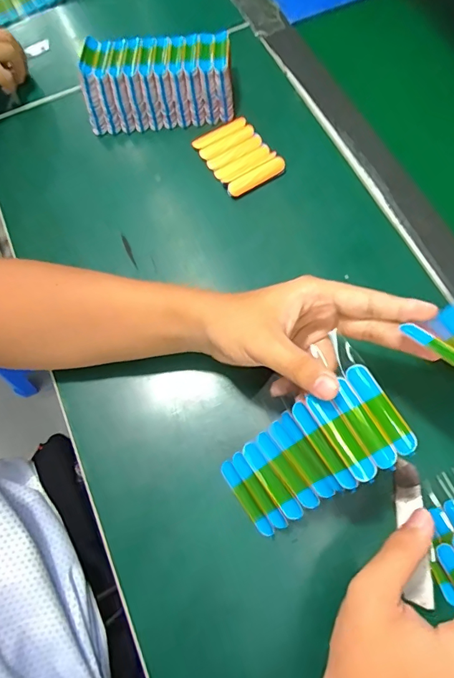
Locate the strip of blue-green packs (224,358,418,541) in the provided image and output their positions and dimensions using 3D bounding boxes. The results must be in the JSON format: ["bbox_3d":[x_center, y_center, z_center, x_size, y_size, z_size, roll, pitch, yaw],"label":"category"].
[{"bbox_3d":[0.055,0.083,0.303,0.137,0.026,0.062,-44,67,31],"label":"strip of blue-green packs"}]

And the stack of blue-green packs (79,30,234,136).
[{"bbox_3d":[-0.073,-0.277,0.470,0.154,0.052,0.088,-3,69,1],"label":"stack of blue-green packs"}]

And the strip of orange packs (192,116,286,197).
[{"bbox_3d":[0.011,-0.192,0.453,0.065,0.011,0.087,-30,70,-9],"label":"strip of orange packs"}]

